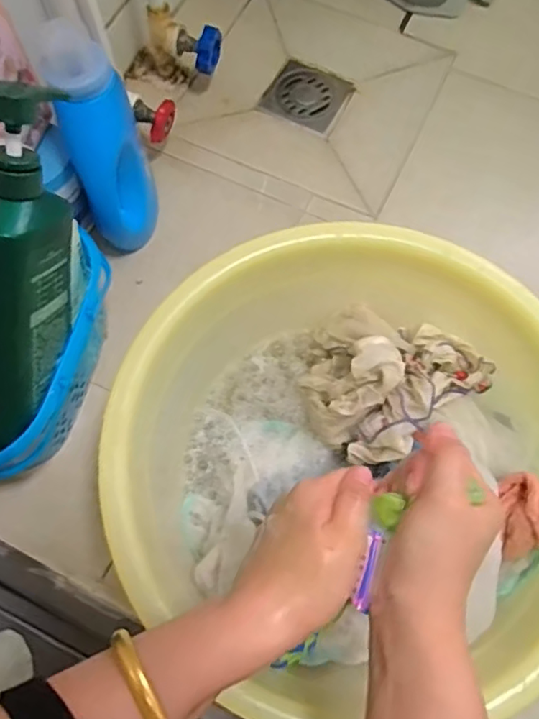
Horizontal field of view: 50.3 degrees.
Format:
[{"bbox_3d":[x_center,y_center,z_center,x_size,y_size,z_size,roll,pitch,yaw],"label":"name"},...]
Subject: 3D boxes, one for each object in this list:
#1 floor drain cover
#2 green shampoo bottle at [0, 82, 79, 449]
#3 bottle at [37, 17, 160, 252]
[{"bbox_3d":[0.051,-0.357,0.778,0.100,0.005,0.095,28,73,9],"label":"floor drain cover"},{"bbox_3d":[-0.190,-0.061,0.429,0.059,0.057,0.265,20,116,7],"label":"green shampoo bottle"},{"bbox_3d":[-0.161,-0.201,0.580,0.070,0.238,0.096,-18,71,-6],"label":"bottle"}]

